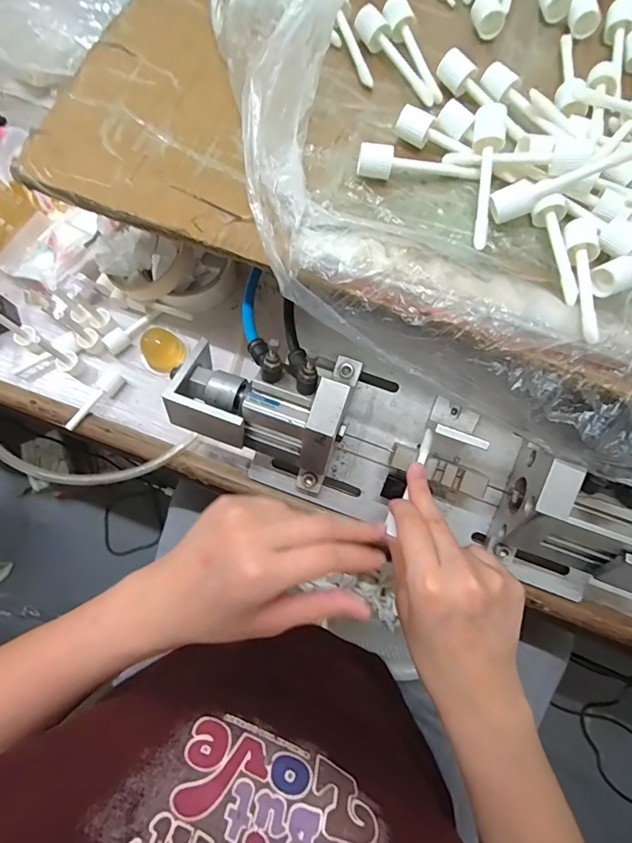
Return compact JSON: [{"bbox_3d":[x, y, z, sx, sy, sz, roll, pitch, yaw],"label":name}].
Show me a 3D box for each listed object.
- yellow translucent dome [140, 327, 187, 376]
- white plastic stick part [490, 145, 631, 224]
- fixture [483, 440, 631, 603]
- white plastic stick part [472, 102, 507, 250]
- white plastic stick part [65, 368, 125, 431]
[{"bbox_3d":[-0.139,-0.062,0.408,0.039,0.025,0.037,0,76,2],"label":"yellow translucent dome"},{"bbox_3d":[0.145,-0.141,0.264,0.083,0.013,0.015,-20,79,16],"label":"white plastic stick part"},{"bbox_3d":[0.193,0.082,0.322,0.141,0.097,0.086,22,78,7],"label":"fixture"},{"bbox_3d":[0.102,-0.148,0.275,0.018,0.024,0.083,7,77,4],"label":"white plastic stick part"},{"bbox_3d":[-0.200,-0.019,0.409,0.016,0.012,0.064,36,80,10],"label":"white plastic stick part"}]

